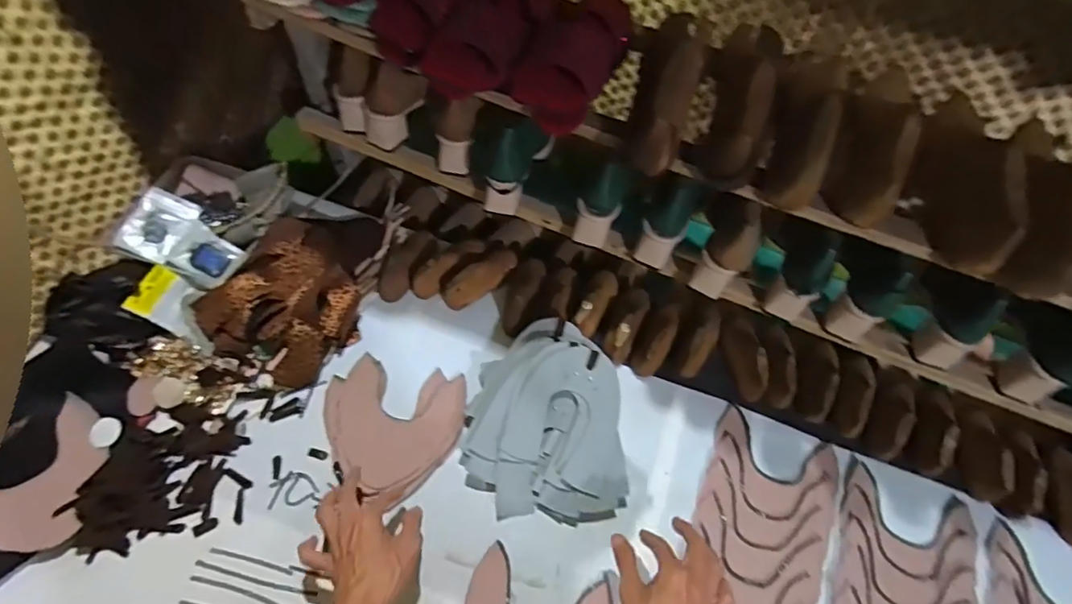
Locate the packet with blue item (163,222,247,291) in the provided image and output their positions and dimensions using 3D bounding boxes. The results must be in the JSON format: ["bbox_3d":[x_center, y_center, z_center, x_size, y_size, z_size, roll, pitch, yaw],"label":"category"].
[{"bbox_3d":[-0.479,-0.063,0.775,0.078,0.010,0.076,35,71,-8],"label":"packet with blue item"}]

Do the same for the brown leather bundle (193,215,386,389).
[{"bbox_3d":[-0.327,-0.030,0.779,0.176,0.079,0.284,25,60,10],"label":"brown leather bundle"}]

